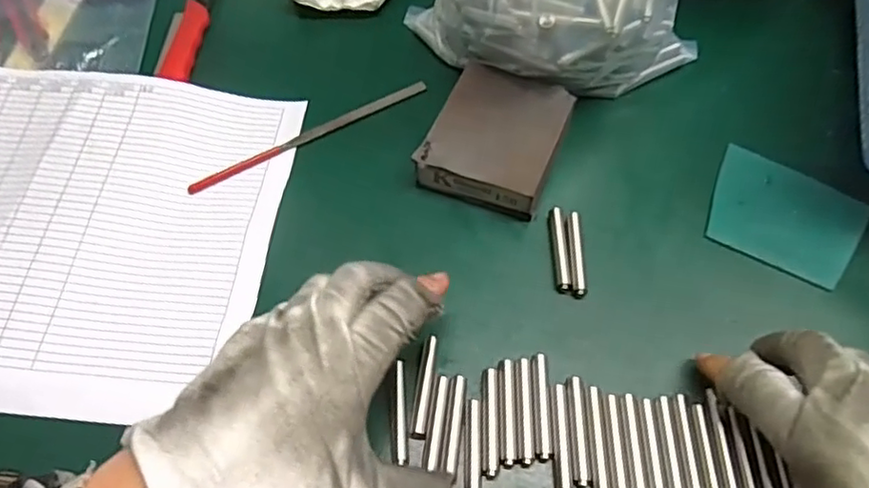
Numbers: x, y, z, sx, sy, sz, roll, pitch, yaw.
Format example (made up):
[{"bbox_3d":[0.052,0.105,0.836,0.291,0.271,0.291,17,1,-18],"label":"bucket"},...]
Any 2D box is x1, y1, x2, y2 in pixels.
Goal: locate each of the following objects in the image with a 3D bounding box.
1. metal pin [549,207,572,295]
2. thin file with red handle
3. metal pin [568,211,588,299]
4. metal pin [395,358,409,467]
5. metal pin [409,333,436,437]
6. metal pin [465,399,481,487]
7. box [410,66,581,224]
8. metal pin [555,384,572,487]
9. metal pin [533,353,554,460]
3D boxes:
[{"bbox_3d":[0.067,0.003,0.337,0.007,0.007,0.049,-1,59,1],"label":"metal pin"},{"bbox_3d":[-0.075,-0.067,0.386,0.156,0.004,0.009,-26,62,-14],"label":"thin file with red handle"},{"bbox_3d":[0.075,0.006,0.336,0.008,0.007,0.049,1,59,2],"label":"metal pin"},{"bbox_3d":[-0.015,0.078,0.293,0.005,0.004,0.047,-3,60,0],"label":"metal pin"},{"bbox_3d":[-0.005,0.066,0.297,0.007,0.004,0.049,5,59,5],"label":"metal pin"},{"bbox_3d":[0.017,0.093,0.280,0.006,0.004,0.048,2,59,3],"label":"metal pin"},{"bbox_3d":[0.037,-0.060,0.366,0.070,0.026,0.081,20,61,13],"label":"box"},{"bbox_3d":[0.057,0.086,0.282,0.006,0.004,0.048,1,59,2],"label":"metal pin"},{"bbox_3d":[0.050,0.073,0.290,0.007,0.004,0.048,1,59,2],"label":"metal pin"}]

